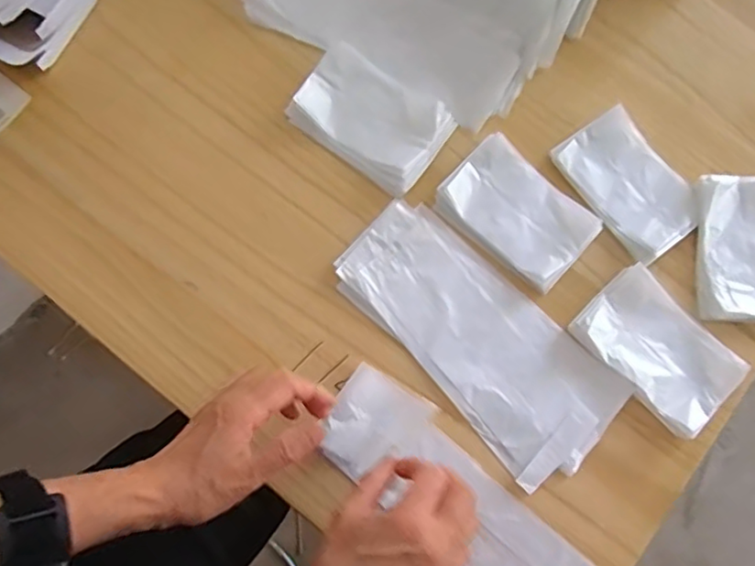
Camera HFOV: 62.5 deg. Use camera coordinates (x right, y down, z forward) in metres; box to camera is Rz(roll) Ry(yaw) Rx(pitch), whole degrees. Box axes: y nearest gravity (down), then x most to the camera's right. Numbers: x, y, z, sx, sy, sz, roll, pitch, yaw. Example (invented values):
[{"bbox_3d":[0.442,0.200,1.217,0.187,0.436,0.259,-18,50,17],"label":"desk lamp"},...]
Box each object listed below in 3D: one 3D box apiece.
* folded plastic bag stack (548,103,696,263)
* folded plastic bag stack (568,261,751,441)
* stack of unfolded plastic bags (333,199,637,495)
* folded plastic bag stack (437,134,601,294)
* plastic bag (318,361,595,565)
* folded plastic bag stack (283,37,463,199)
[{"bbox_3d":[0.228,-0.089,0.564,0.083,0.016,0.130,-34,80,-9],"label":"folded plastic bag stack"},{"bbox_3d":[0.240,0.056,0.527,0.087,0.012,0.133,-43,82,-10],"label":"folded plastic bag stack"},{"bbox_3d":[0.083,0.045,0.527,0.255,0.009,0.114,44,80,8],"label":"stack of unfolded plastic bags"},{"bbox_3d":[0.123,-0.063,0.548,0.129,0.013,0.084,43,79,8],"label":"folded plastic bag stack"},{"bbox_3d":[0.058,0.172,0.491,0.239,0.012,0.080,43,81,7],"label":"plastic bag"},{"bbox_3d":[-0.004,-0.152,0.563,0.132,0.019,0.092,36,79,6],"label":"folded plastic bag stack"}]

